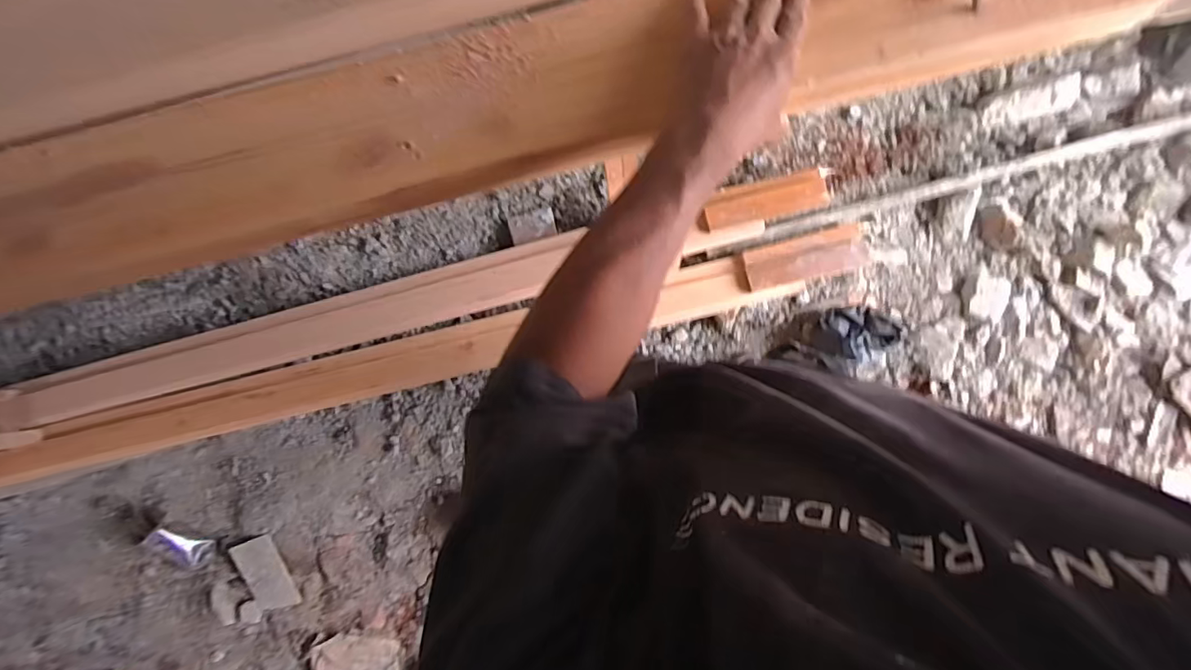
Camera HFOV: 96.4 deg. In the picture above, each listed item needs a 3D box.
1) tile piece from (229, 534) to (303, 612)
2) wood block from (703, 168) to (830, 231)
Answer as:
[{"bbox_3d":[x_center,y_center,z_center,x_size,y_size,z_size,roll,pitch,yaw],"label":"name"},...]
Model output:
[{"bbox_3d":[-0.883,0.642,1.421,0.113,0.021,0.199,-23,91,2],"label":"tile piece"},{"bbox_3d":[0.382,-0.303,1.197,0.276,0.039,0.084,-14,92,2],"label":"wood block"}]

